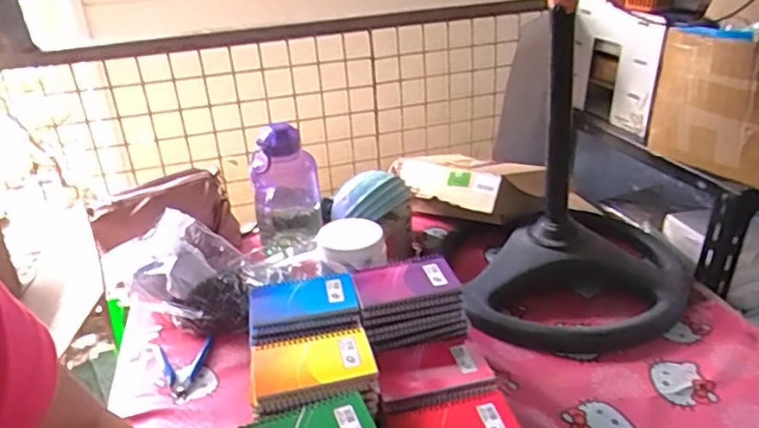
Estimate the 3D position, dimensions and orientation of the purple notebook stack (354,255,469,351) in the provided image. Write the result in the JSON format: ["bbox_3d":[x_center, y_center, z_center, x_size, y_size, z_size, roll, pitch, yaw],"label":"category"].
[{"bbox_3d":[0.039,0.117,0.764,0.137,0.071,0.101,-9,27,-10],"label":"purple notebook stack"}]

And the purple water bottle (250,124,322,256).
[{"bbox_3d":[-0.173,-0.045,1.073,0.117,0.218,0.104,-7,27,-5],"label":"purple water bottle"}]

